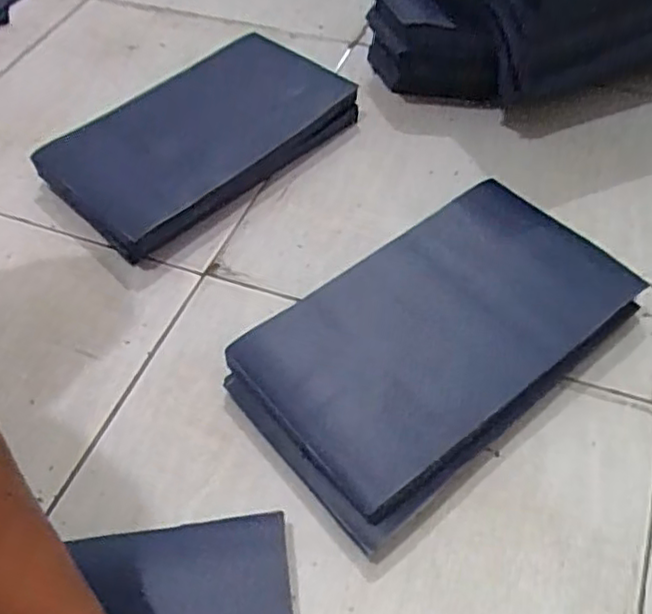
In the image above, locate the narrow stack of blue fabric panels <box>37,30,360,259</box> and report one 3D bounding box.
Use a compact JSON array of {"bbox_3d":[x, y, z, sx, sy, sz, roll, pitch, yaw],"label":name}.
[{"bbox_3d":[-0.141,-0.187,0.716,0.297,0.040,0.197,-38,59,-22],"label":"narrow stack of blue fabric panels"}]

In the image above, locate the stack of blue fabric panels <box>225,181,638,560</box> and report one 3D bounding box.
[{"bbox_3d":[0.086,0.023,0.537,0.302,0.044,0.182,-35,58,-21],"label":"stack of blue fabric panels"}]

